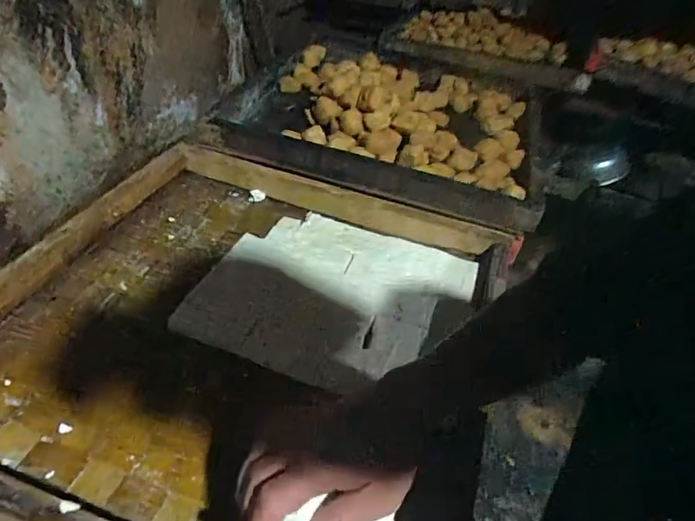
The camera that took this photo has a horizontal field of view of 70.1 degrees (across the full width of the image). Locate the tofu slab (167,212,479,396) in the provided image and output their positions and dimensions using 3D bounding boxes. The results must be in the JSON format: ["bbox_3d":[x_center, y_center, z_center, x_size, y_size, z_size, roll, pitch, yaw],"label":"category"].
[{"bbox_3d":[-0.009,0.039,0.702,0.333,0.029,0.309,19,42,12],"label":"tofu slab"}]

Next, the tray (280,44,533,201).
[{"bbox_3d":[0.110,-0.351,1.055,0.558,0.094,0.584,13,41,7],"label":"tray"}]

